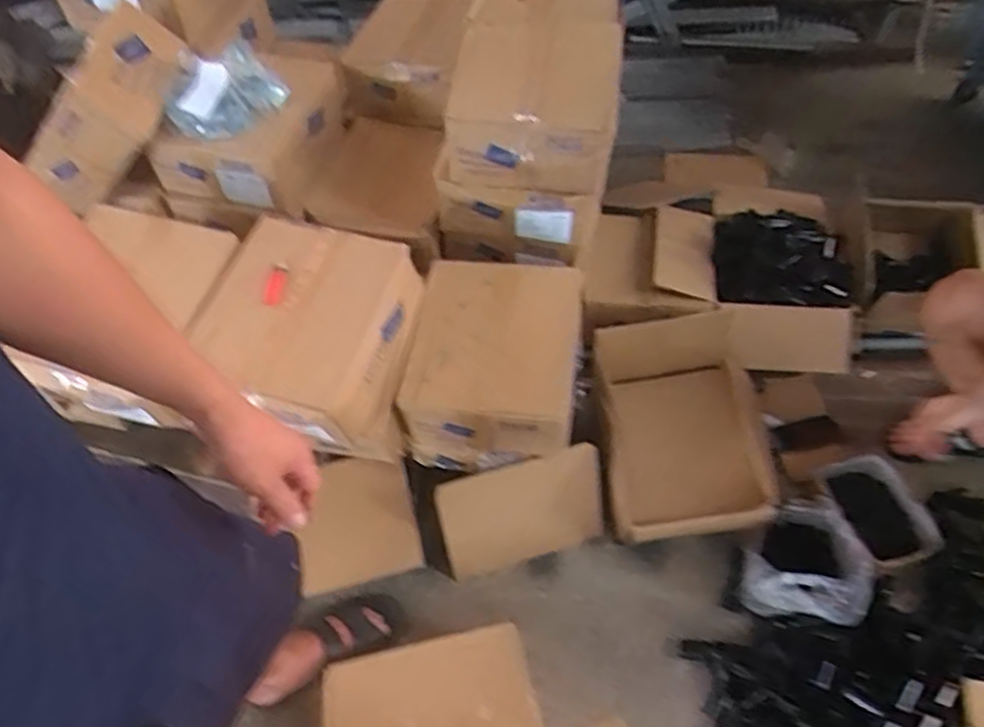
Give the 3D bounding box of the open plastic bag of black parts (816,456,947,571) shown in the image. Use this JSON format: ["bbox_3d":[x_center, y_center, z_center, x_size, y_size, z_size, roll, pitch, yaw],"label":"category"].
[{"bbox_3d":[0.772,0.302,1.391,0.190,0.069,0.220,-14,53,-9],"label":"open plastic bag of black parts"}]

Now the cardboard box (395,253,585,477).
[{"bbox_3d":[0.006,0.000,1.238,0.269,0.191,0.322,6,52,7],"label":"cardboard box"}]

